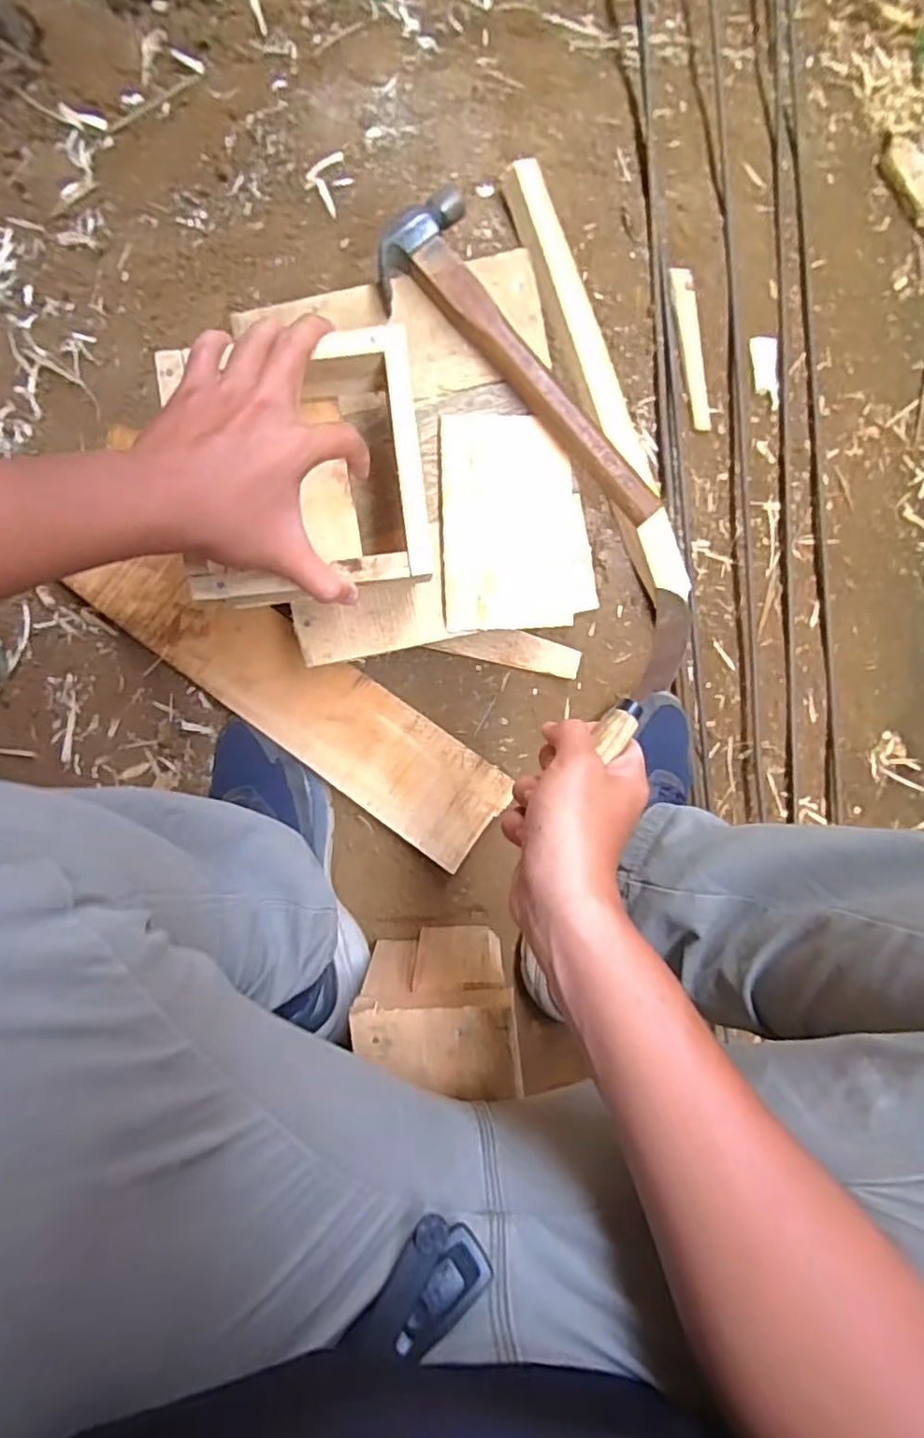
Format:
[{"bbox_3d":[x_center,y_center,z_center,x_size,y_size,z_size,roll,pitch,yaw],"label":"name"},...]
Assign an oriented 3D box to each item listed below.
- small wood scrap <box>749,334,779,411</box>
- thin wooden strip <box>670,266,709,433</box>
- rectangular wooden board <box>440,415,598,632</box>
[{"bbox_3d":[0.312,-0.357,0.685,0.030,0.004,0.070,-6,100,-2],"label":"small wood scrap"},{"bbox_3d":[0.230,-0.366,0.661,0.023,0.005,0.150,-14,103,-5],"label":"thin wooden strip"},{"bbox_3d":[0.041,-0.148,0.504,0.110,0.012,0.155,-3,93,-3],"label":"rectangular wooden board"}]

